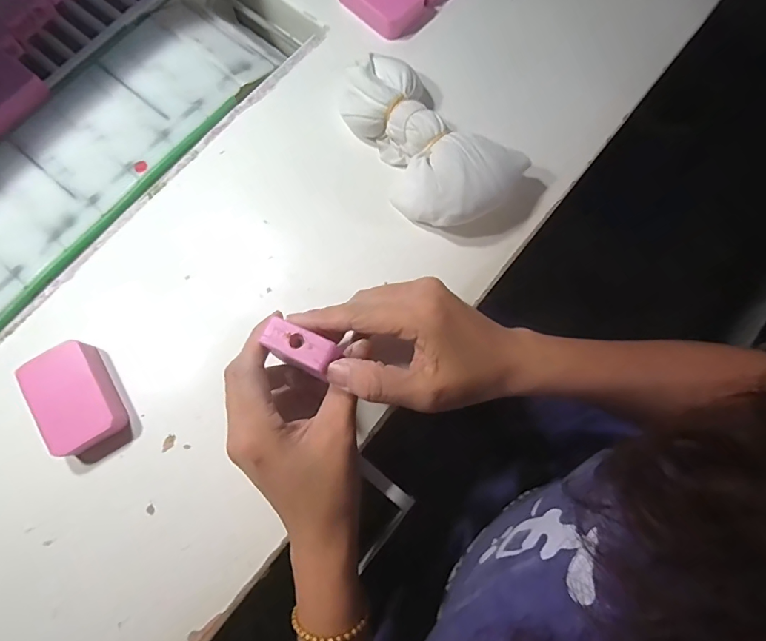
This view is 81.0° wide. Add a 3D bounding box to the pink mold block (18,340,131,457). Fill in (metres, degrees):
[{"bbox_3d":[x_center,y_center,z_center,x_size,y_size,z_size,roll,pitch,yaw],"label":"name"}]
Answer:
[{"bbox_3d":[-0.214,0.055,0.311,0.047,0.020,0.073,-31,78,-7],"label":"pink mold block"}]

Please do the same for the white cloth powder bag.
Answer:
[{"bbox_3d":[0.030,-0.139,0.349,0.167,0.047,0.093,42,79,9],"label":"white cloth powder bag"}]

